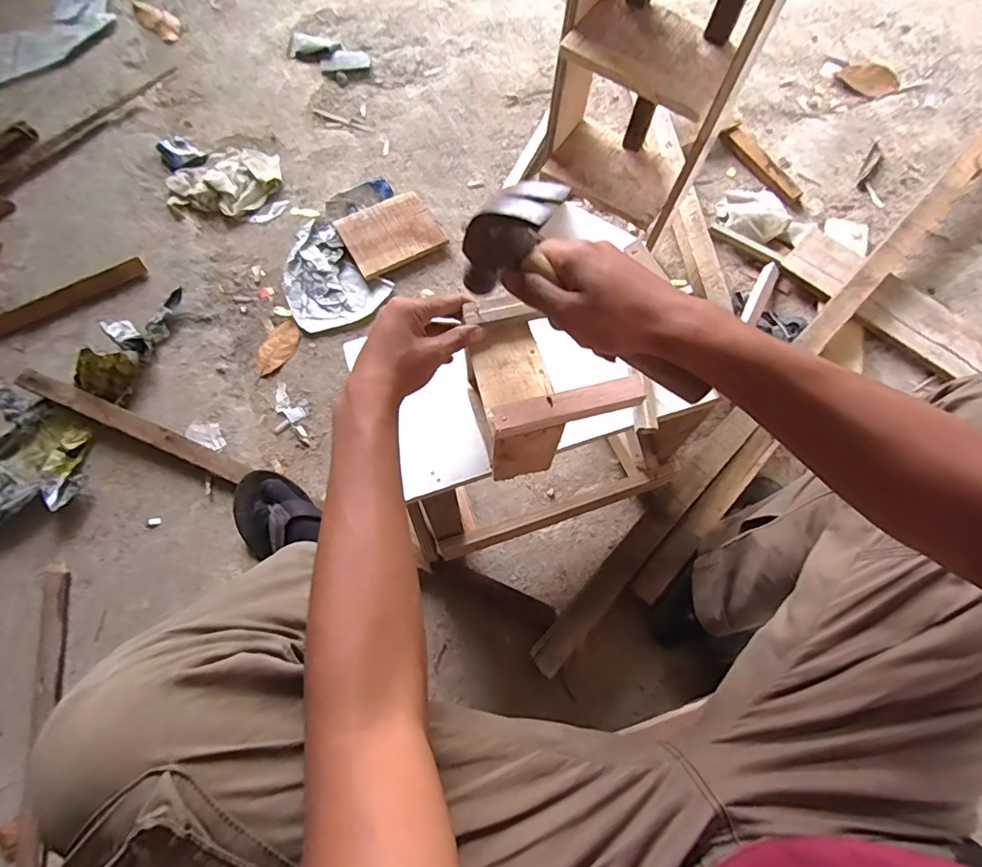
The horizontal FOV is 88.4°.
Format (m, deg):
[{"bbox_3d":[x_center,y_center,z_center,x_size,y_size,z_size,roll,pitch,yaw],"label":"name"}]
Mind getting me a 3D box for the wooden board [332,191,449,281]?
[{"bbox_3d":[-0.197,-0.395,0.992,0.178,0.010,0.152,-26,74,-10],"label":"wooden board"}]

